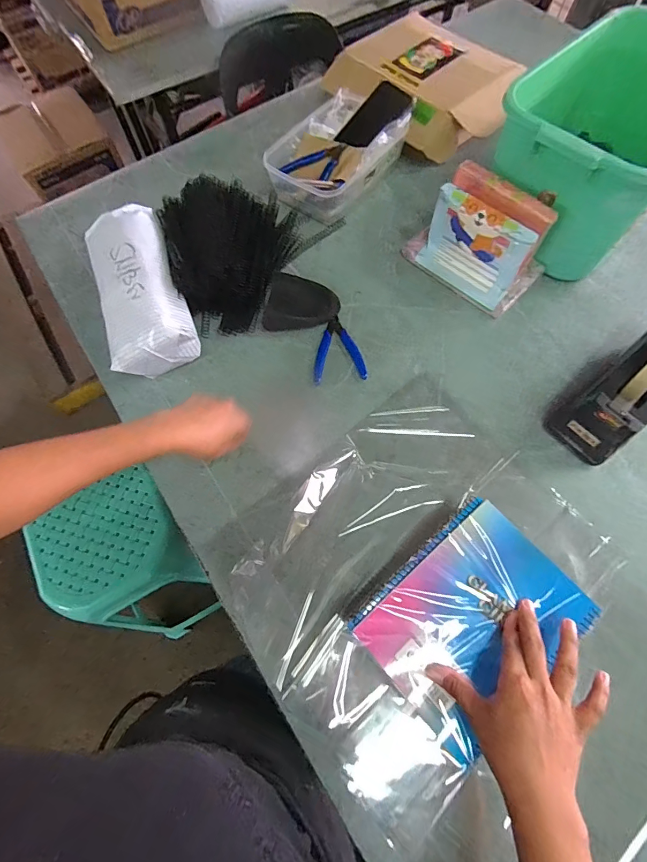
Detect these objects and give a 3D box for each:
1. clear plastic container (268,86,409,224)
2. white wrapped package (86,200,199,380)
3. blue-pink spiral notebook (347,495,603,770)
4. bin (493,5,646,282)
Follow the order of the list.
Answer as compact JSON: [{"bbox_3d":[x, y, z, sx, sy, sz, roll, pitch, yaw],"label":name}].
[{"bbox_3d":[0.021,-0.489,0.692,0.177,0.060,0.253,34,73,15],"label":"clear plastic container"},{"bbox_3d":[-0.270,-0.211,0.589,0.117,0.085,0.272,-20,69,-6],"label":"white wrapped package"},{"bbox_3d":[0.149,0.185,0.400,0.197,0.019,0.155,-40,72,-13],"label":"blue-pink spiral notebook"},{"bbox_3d":[0.425,-0.426,0.591,0.251,0.174,0.365,38,74,16],"label":"bin"}]

